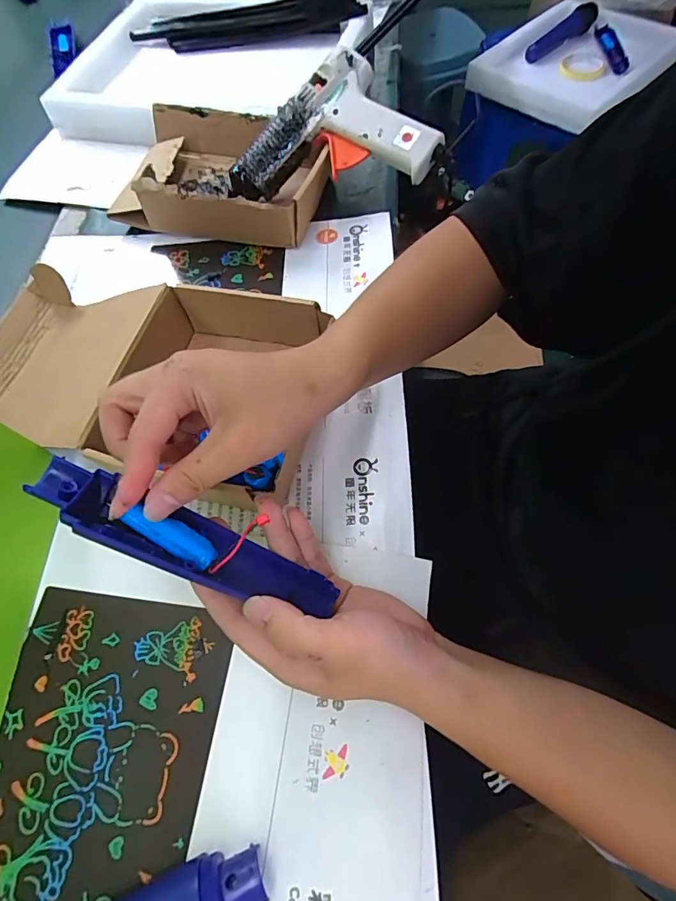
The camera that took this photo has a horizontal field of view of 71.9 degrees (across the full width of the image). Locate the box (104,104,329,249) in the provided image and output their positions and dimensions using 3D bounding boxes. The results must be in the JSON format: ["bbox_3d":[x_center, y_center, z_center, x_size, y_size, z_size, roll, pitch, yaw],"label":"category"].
[{"bbox_3d":[-0.120,-0.294,0.500,0.211,0.061,0.149,12,64,9],"label":"box"}]

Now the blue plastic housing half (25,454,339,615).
[{"bbox_3d":[-0.075,0.051,0.249,0.165,0.019,0.035,27,64,-17],"label":"blue plastic housing half"}]

